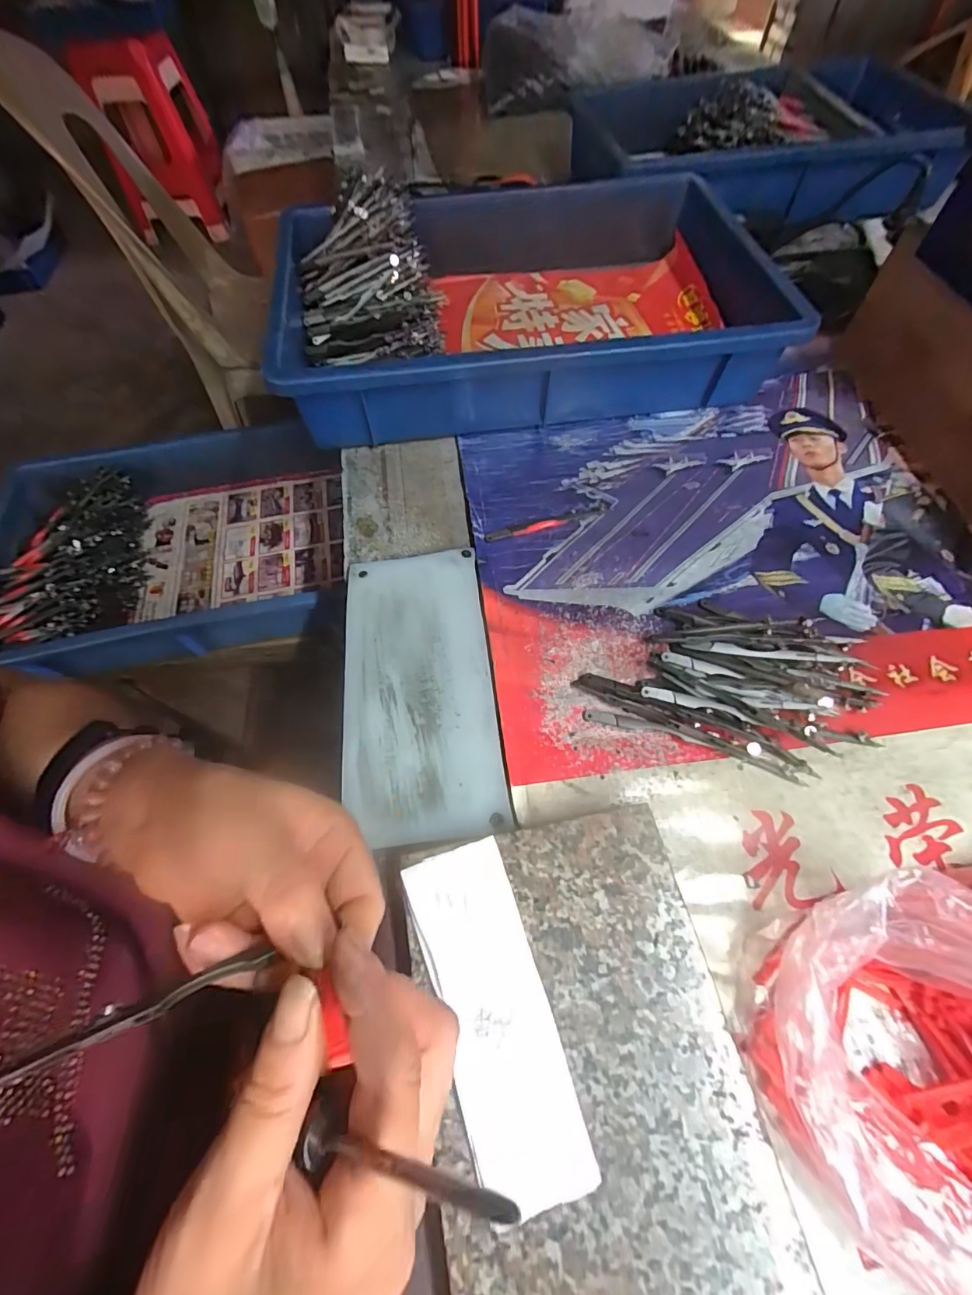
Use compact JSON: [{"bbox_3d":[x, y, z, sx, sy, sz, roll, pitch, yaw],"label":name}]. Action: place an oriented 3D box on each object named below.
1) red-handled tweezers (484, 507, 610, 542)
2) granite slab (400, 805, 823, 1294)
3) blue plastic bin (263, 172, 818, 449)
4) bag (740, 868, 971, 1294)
[{"bbox_3d":[0.049,-0.098,0.370,0.102,0.004,0.011,-16,63,-7],"label":"red-handled tweezers"},{"bbox_3d":[0.047,0.202,0.196,0.130,0.025,0.237,-12,63,-5],"label":"granite slab"},{"bbox_3d":[0.058,-0.336,0.448,0.478,0.078,0.306,-8,62,-3],"label":"blue plastic bin"},{"bbox_3d":[0.201,0.175,0.188,0.157,0.064,0.174,4,62,3],"label":"bag"}]

